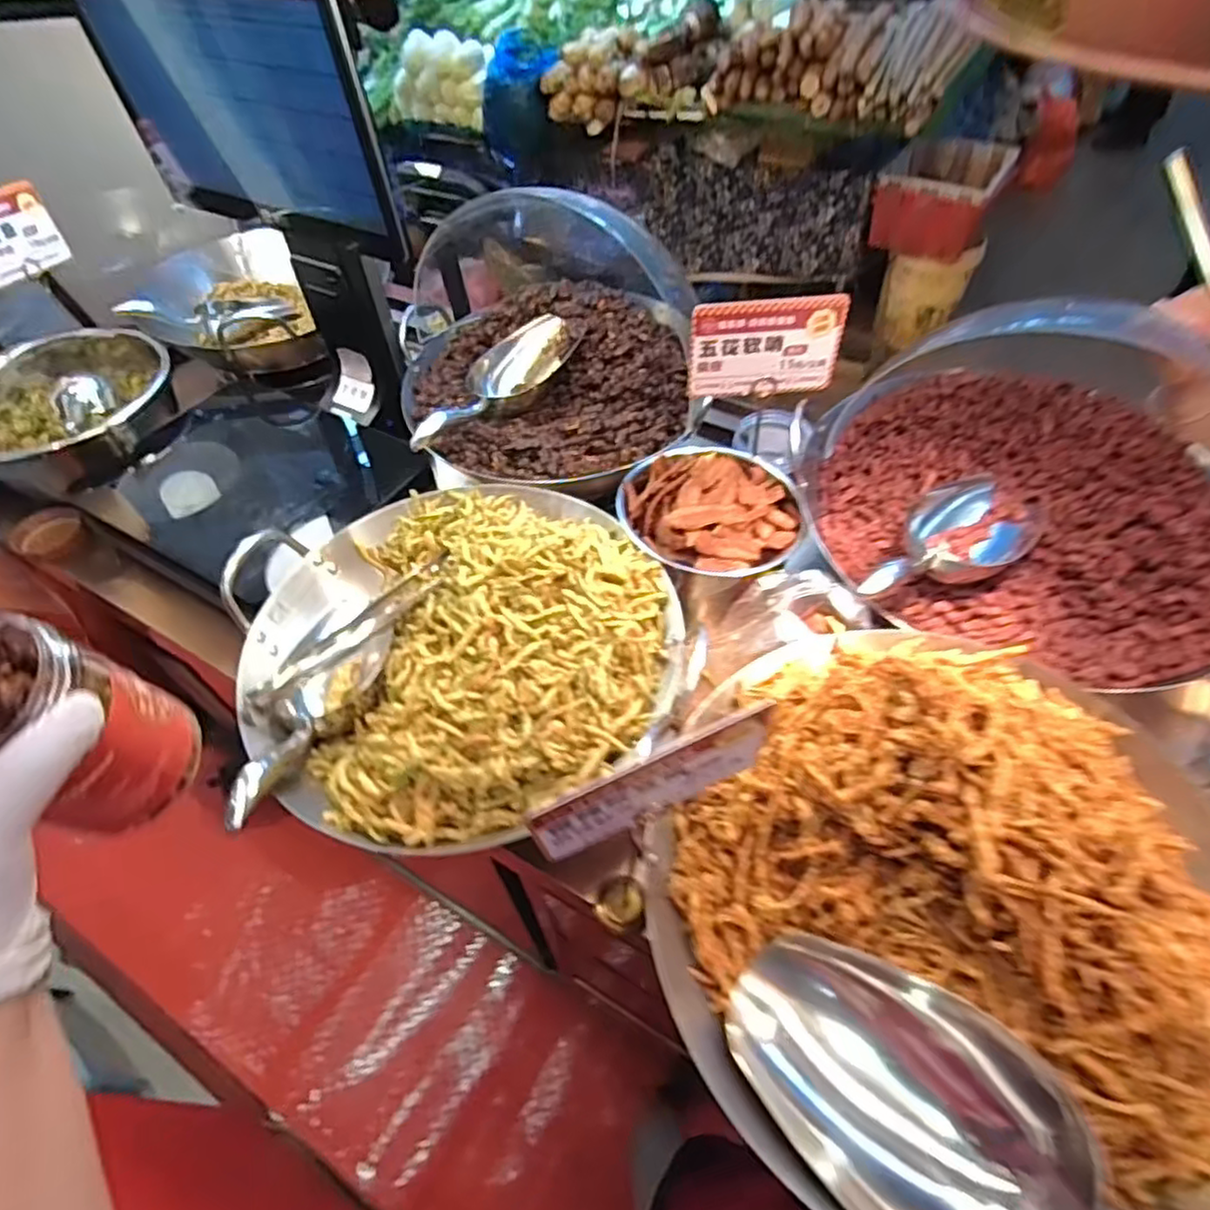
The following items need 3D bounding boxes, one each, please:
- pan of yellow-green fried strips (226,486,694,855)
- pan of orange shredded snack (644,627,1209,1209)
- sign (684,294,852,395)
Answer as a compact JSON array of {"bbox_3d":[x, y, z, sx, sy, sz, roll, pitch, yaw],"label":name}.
[{"bbox_3d":[-0.137,0.022,0.626,0.371,0.089,0.371,-1,51,2],"label":"pan of yellow-green fried strips"},{"bbox_3d":[0.236,0.174,0.439,0.381,0.112,0.369,-1,51,2],"label":"pan of orange shredded snack"},{"bbox_3d":[0.161,-0.257,0.675,0.149,0.104,0.010,-1,51,1],"label":"sign"}]

